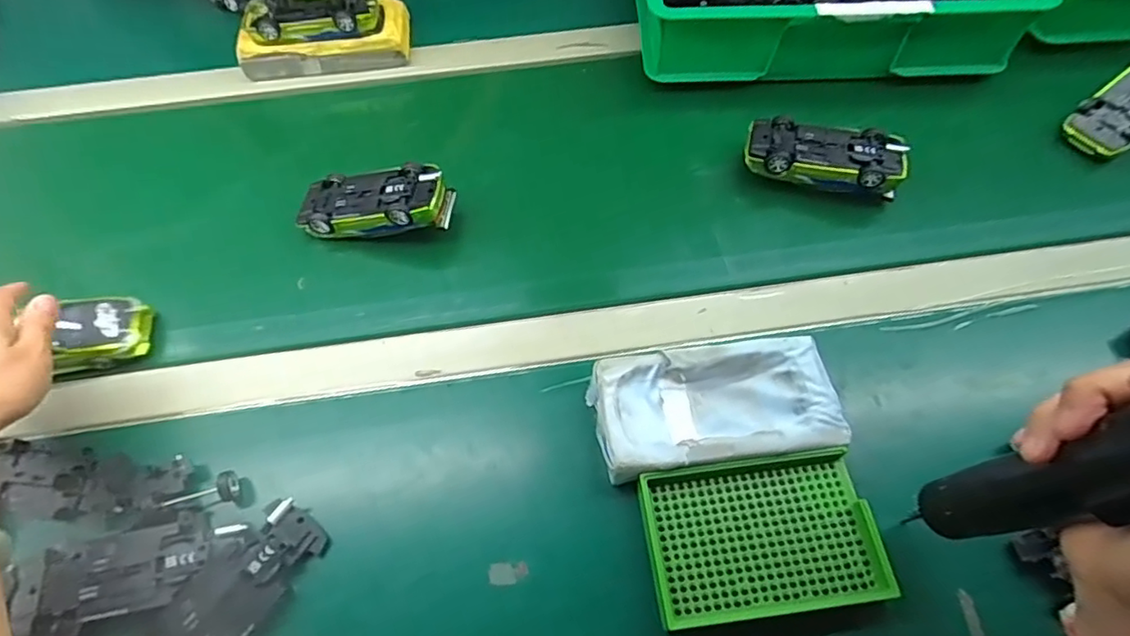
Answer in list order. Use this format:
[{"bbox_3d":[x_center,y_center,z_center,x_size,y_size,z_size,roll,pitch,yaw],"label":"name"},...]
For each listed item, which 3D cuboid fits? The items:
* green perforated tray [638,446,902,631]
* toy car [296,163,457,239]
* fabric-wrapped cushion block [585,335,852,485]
[{"bbox_3d":[0.122,0.138,0.371,0.137,0.030,0.088,-7,61,-3],"label":"green perforated tray"},{"bbox_3d":[-0.159,-0.094,0.500,0.125,0.036,0.055,-6,62,13],"label":"toy car"},{"bbox_3d":[0.103,0.061,0.409,0.162,0.027,0.081,-8,61,-4],"label":"fabric-wrapped cushion block"}]

